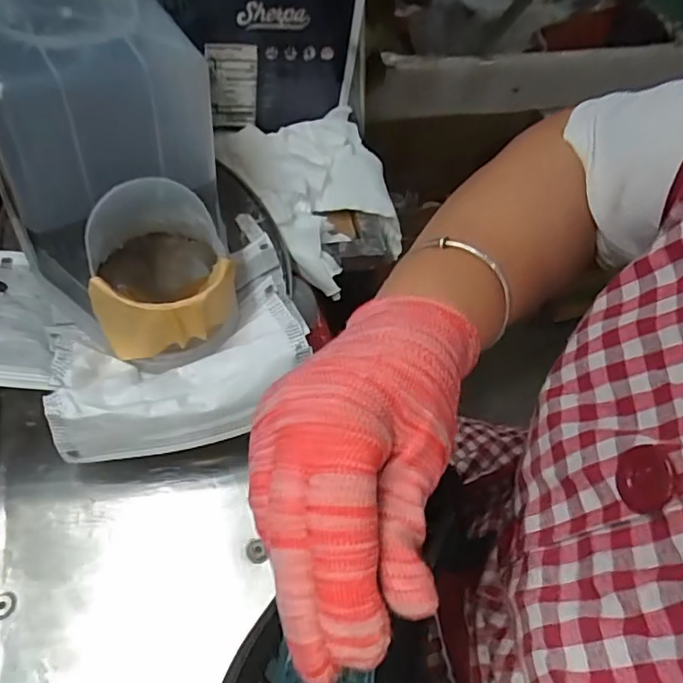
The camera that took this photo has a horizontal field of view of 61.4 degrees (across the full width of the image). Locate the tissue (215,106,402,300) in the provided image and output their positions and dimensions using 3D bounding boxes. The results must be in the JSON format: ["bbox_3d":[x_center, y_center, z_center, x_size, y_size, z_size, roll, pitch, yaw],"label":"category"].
[{"bbox_3d":[-0.021,-0.138,0.539,0.150,0.046,0.210,-21,57,-20],"label":"tissue"}]

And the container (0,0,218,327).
[{"bbox_3d":[-0.176,-0.153,0.412,0.135,0.154,0.159,-23,57,-21],"label":"container"}]

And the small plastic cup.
[{"bbox_3d":[-0.118,-0.050,0.381,0.093,0.084,0.094,-12,54,-14],"label":"small plastic cup"}]

